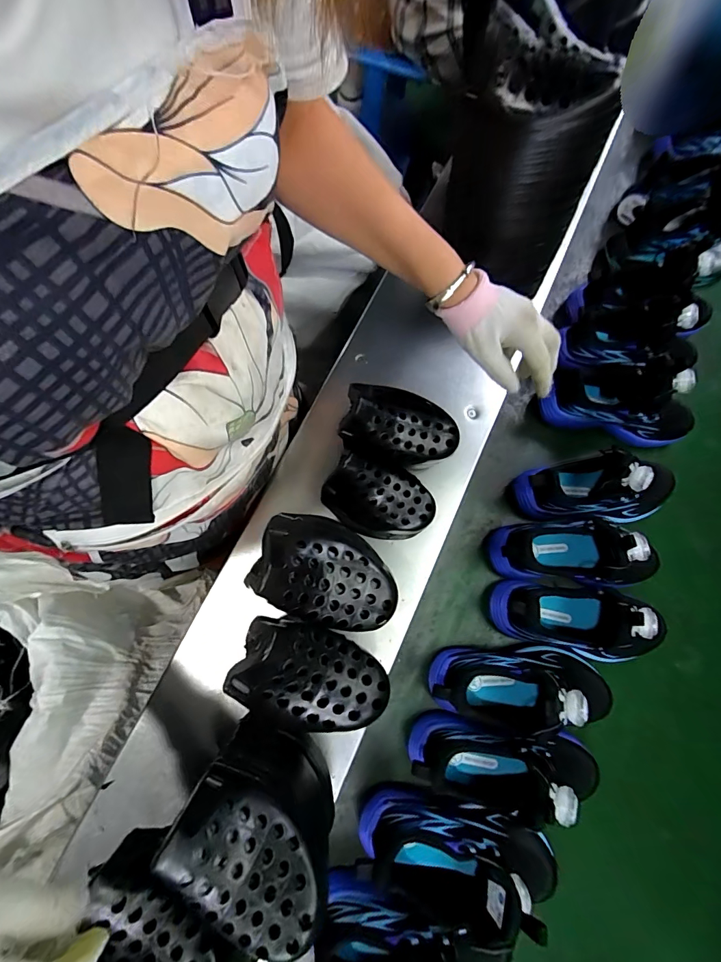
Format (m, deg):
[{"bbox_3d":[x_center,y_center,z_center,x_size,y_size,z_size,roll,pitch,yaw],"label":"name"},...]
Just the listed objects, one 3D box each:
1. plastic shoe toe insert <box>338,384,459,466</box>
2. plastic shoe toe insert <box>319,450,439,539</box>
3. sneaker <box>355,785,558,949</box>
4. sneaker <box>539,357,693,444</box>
[{"bbox_3d":[0.043,-0.061,0.420,0.126,0.064,0.074,6,77,3],"label":"plastic shoe toe insert"},{"bbox_3d":[0.022,0.022,0.466,0.124,0.058,0.086,30,102,-6],"label":"plastic shoe toe insert"},{"bbox_3d":[0.102,0.379,0.394,0.212,0.096,0.081,11,78,4],"label":"sneaker"},{"bbox_3d":[0.355,-0.114,0.521,0.201,0.112,0.090,13,78,5],"label":"sneaker"}]

